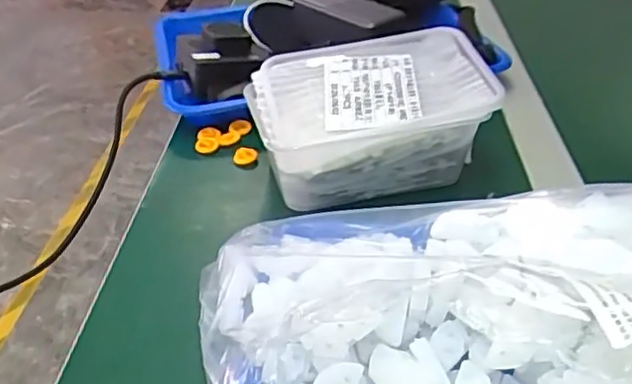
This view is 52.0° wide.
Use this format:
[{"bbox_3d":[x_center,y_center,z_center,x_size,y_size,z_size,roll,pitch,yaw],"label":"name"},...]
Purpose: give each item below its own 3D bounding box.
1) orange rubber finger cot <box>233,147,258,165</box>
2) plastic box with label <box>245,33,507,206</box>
[{"bbox_3d":[-0.060,-0.031,0.547,0.020,0.010,0.015,-3,35,-2],"label":"orange rubber finger cot"},{"bbox_3d":[0.043,-0.060,0.508,0.177,0.076,0.120,-8,35,-10],"label":"plastic box with label"}]

